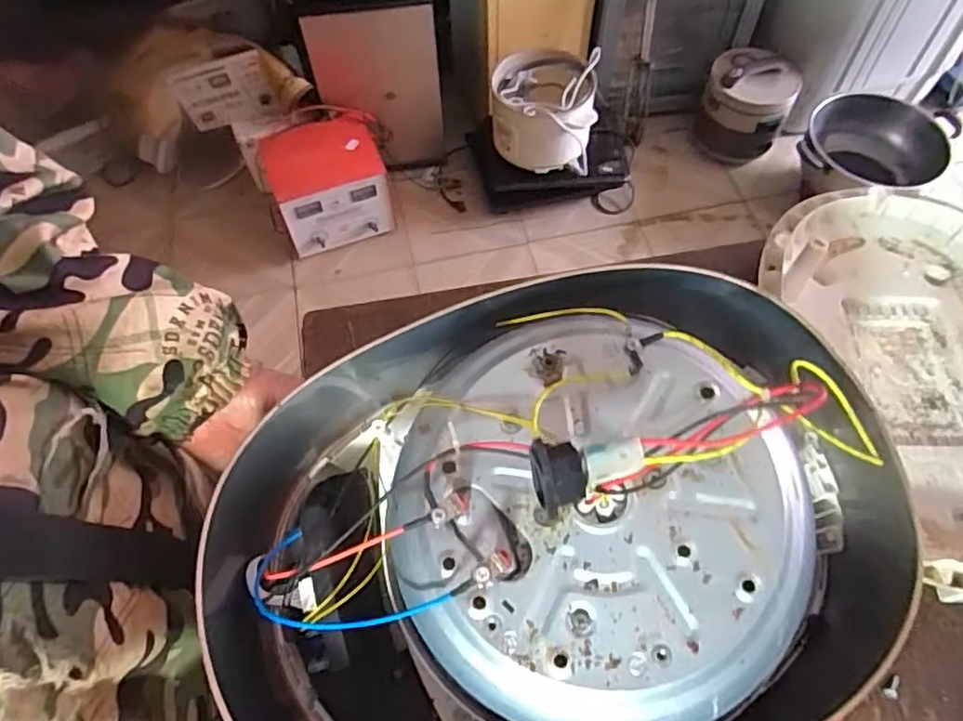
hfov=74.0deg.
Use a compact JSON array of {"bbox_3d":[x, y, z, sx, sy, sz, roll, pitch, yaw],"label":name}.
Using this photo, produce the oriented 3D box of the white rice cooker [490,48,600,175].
[{"bbox_3d":[0.136,-0.585,1.468,0.226,0.178,0.223,2,63,-1],"label":"white rice cooker"}]

